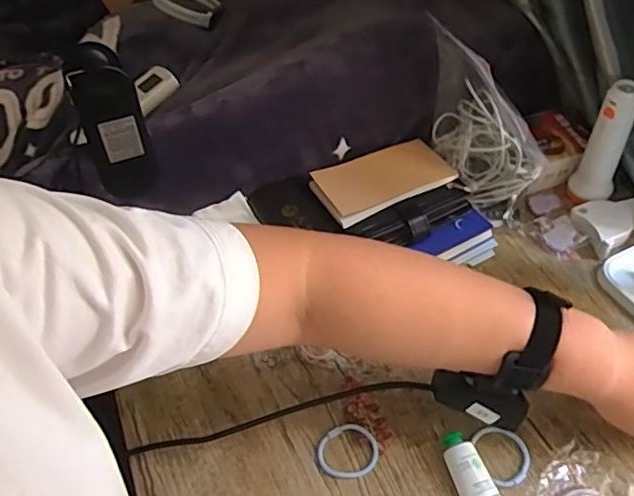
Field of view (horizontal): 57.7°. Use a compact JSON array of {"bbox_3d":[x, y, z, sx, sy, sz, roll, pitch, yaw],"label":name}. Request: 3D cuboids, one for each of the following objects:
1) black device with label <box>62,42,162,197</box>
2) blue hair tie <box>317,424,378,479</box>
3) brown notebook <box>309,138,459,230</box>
[{"bbox_3d":[-0.183,-0.113,0.516,0.051,0.119,0.064,-21,49,-15],"label":"black device with label"},{"bbox_3d":[0.025,0.169,0.478,0.051,0.005,0.044,-13,47,-8],"label":"blue hair tie"},{"bbox_3d":[0.069,-0.072,0.595,0.149,0.013,0.078,-24,50,-17],"label":"brown notebook"}]

